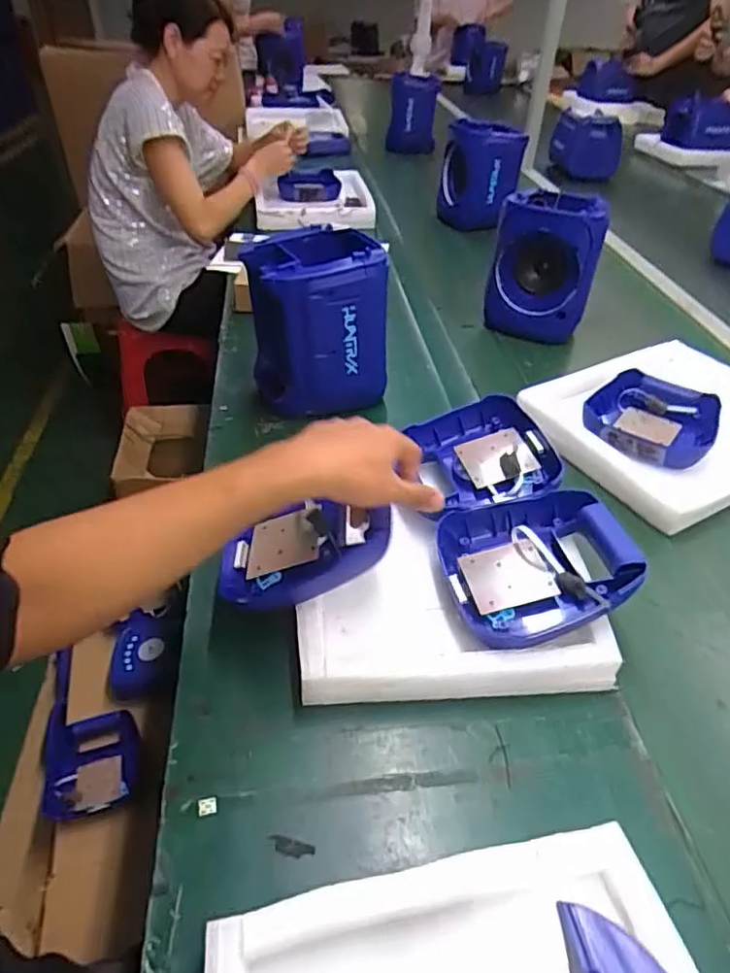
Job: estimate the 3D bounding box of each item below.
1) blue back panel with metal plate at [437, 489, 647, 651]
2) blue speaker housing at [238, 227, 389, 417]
[{"bbox_3d":[0.171,0.072,0.621,0.174,0.065,0.168,-2,40,-13],"label":"blue back panel with metal plate"},{"bbox_3d":[-0.068,-0.227,0.885,0.186,0.226,0.139,-1,40,-10],"label":"blue speaker housing"}]

